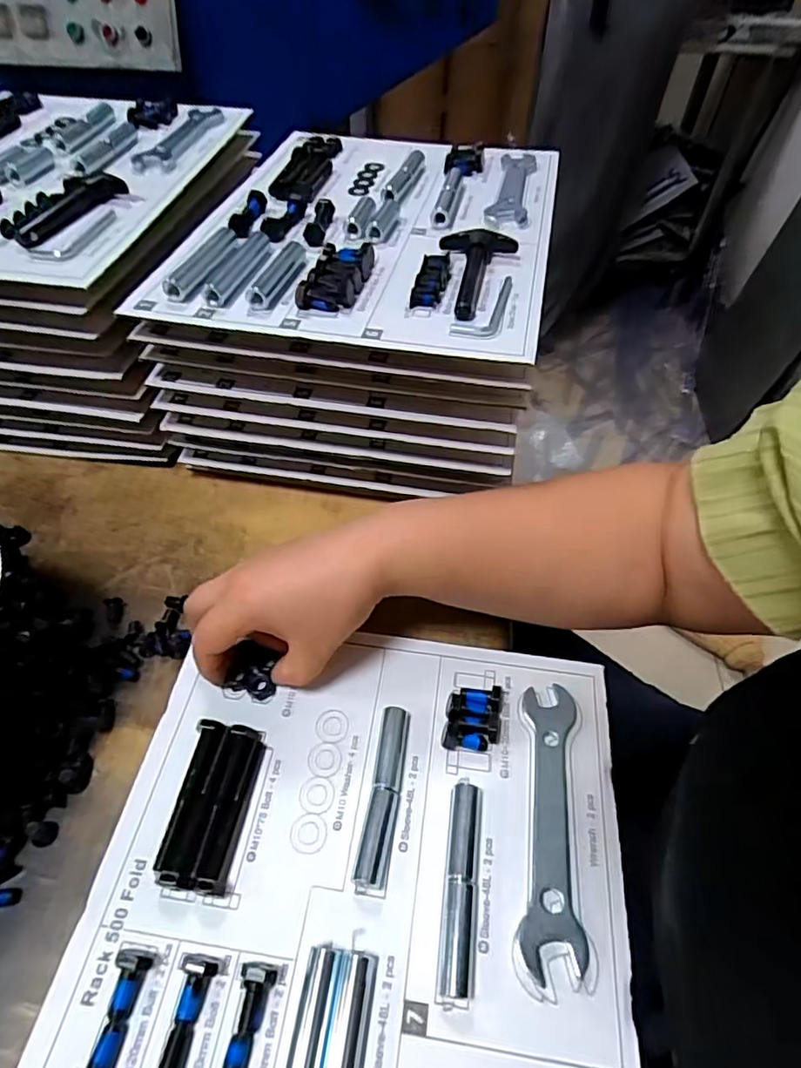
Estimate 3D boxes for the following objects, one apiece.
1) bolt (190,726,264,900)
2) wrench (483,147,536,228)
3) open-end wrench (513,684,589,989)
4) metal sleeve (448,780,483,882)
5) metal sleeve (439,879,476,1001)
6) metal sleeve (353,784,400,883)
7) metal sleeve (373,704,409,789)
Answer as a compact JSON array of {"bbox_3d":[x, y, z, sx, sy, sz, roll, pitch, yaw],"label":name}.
[{"bbox_3d":[-0.098,0.153,0.324,0.018,0.015,0.086,6,51,4],"label":"bolt"},{"bbox_3d":[0.101,-0.311,0.513,0.035,0.010,0.152,10,50,7],"label":"wrench"},{"bbox_3d":[0.085,0.159,0.326,0.034,0.008,0.149,7,51,4],"label":"open-end wrench"},{"bbox_3d":[0.035,0.163,0.319,0.018,0.015,0.051,9,51,7],"label":"metal sleeve"},{"bbox_3d":[0.029,0.203,0.288,0.017,0.013,0.047,6,51,4],"label":"metal sleeve"},{"bbox_3d":[-0.013,0.166,0.315,0.014,0.016,0.048,10,51,7],"label":"metal sleeve"},{"bbox_3d":[-0.005,0.129,0.346,0.016,0.014,0.049,5,51,3],"label":"metal sleeve"}]

